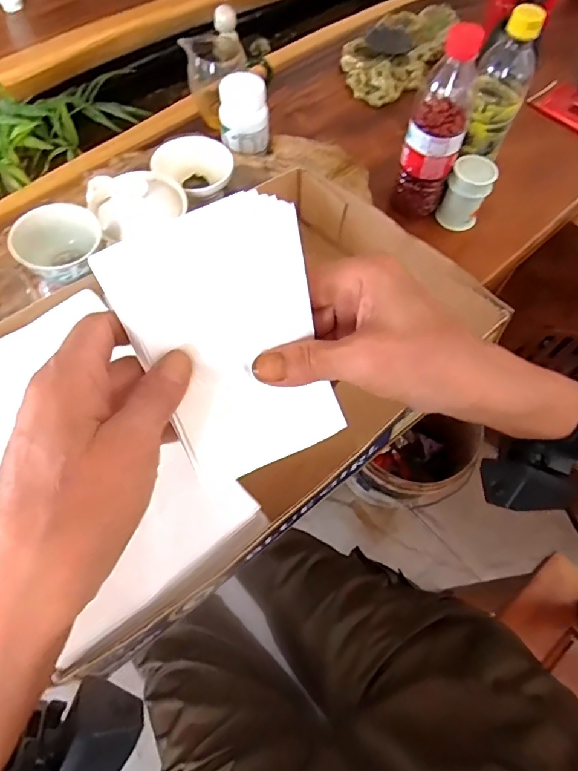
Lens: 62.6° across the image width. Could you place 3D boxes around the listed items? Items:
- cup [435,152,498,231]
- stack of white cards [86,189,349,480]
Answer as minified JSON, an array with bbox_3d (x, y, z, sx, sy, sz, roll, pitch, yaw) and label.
[{"bbox_3d":[0.221,-0.239,0.592,0.050,0.076,0.046,1,63,-3],"label":"cup"},{"bbox_3d":[-0.028,-0.021,0.255,0.093,0.138,0.017,-24,23,-7],"label":"stack of white cards"}]

